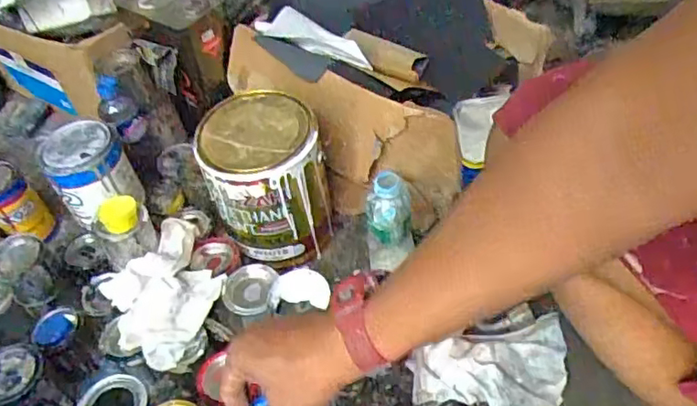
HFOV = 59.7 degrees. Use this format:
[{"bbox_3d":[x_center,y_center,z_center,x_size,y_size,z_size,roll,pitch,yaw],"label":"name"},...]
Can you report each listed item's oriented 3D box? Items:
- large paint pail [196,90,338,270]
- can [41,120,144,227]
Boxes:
[{"bbox_3d":[-0.111,-0.030,0.860,0.158,0.195,0.149,-12,48,-2],"label":"large paint pail"},{"bbox_3d":[-0.355,-0.042,0.841,0.102,0.102,0.113,-30,51,-17],"label":"can"}]

